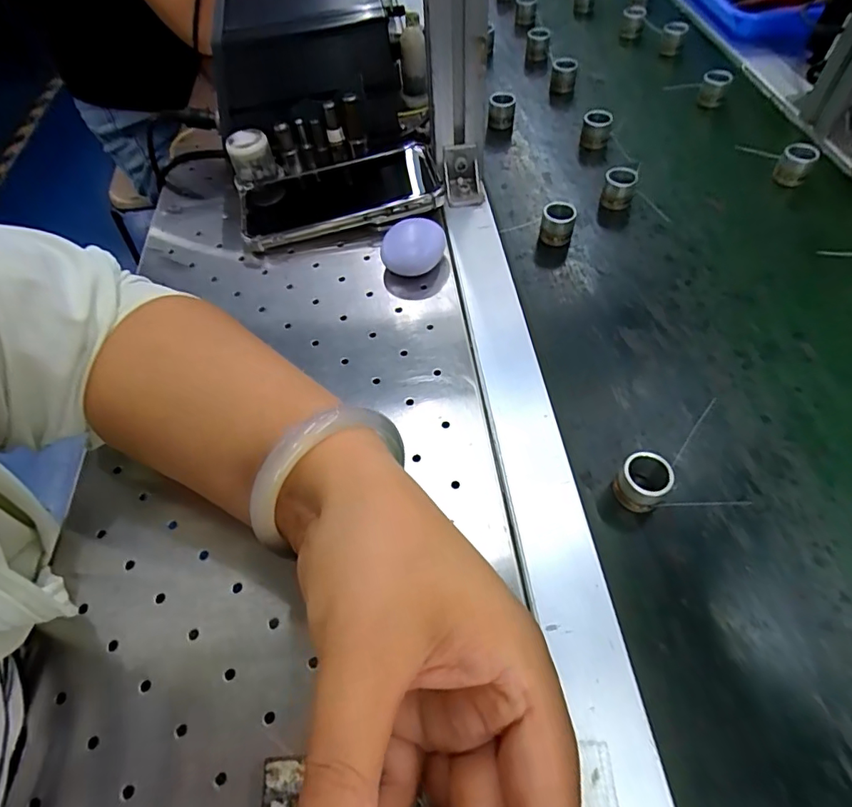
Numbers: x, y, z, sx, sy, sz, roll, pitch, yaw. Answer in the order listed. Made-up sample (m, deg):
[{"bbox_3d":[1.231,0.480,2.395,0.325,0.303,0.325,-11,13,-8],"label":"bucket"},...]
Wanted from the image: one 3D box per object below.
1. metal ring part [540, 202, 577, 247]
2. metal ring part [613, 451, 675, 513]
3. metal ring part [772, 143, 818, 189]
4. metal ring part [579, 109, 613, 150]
[{"bbox_3d":[0.102,-0.138,0.391,0.024,0.024,0.021,11,58,11],"label":"metal ring part"},{"bbox_3d":[0.116,0.042,0.272,0.024,0.026,0.024,-2,56,3],"label":"metal ring part"},{"bbox_3d":[0.296,-0.191,0.409,0.023,0.026,0.021,29,63,21],"label":"metal ring part"},{"bbox_3d":[0.151,-0.243,0.452,0.024,0.027,0.022,15,59,14],"label":"metal ring part"}]

